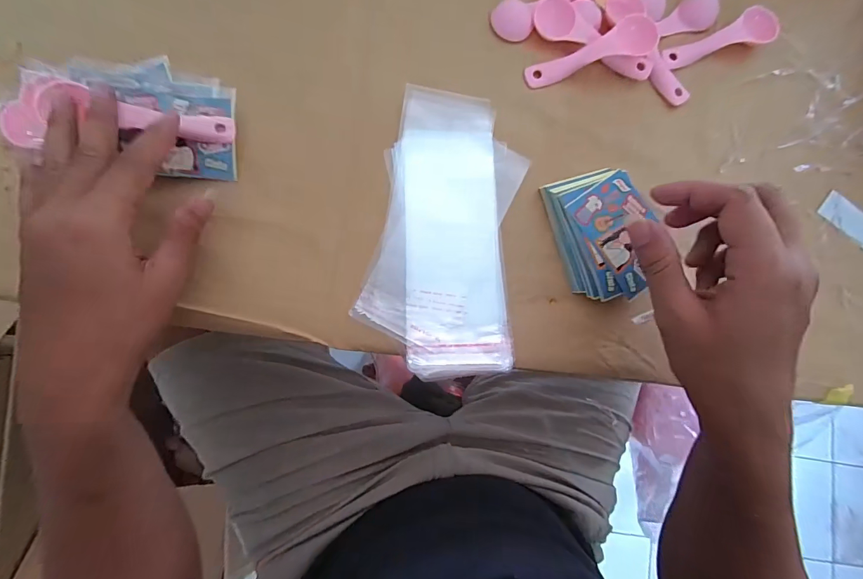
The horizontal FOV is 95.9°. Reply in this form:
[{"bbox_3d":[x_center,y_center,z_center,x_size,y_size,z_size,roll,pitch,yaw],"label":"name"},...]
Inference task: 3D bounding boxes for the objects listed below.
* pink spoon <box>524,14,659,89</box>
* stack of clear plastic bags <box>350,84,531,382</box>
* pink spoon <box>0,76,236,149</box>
[{"bbox_3d":[0.135,-0.202,0.335,0.113,0.010,0.030,-21,85,4],"label":"pink spoon"},{"bbox_3d":[0.013,-0.047,0.305,0.111,0.013,0.221,8,82,-5],"label":"stack of clear plastic bags"},{"bbox_3d":[-0.208,-0.117,0.268,0.129,0.014,0.045,-4,82,-24],"label":"pink spoon"}]

